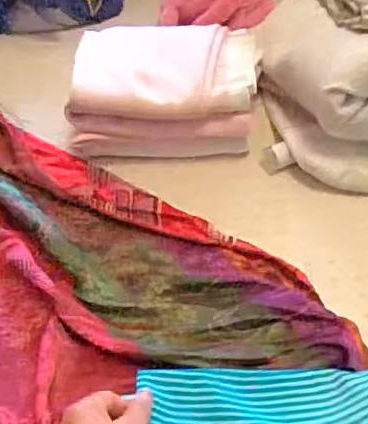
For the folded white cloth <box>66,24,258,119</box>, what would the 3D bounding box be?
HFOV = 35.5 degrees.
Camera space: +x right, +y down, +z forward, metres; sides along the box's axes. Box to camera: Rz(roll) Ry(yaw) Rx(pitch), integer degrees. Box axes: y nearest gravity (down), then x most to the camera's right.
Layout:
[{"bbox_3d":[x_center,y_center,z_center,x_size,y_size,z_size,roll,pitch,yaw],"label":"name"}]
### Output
[{"bbox_3d":[-0.021,-0.196,0.749,0.227,0.030,0.194,1,48,2],"label":"folded white cloth"}]

